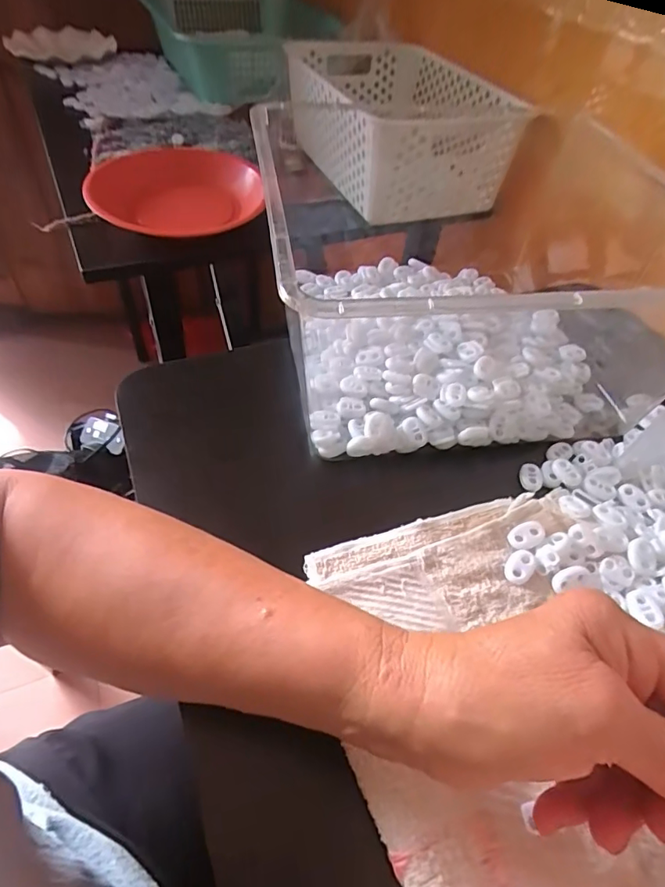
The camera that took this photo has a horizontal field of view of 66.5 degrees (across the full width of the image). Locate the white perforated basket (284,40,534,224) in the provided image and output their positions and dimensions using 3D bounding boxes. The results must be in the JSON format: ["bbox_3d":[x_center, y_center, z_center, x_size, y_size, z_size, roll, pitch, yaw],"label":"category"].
[{"bbox_3d":[0.072,-0.421,0.672,0.227,0.110,0.342,-7,50,-11],"label":"white perforated basket"}]

